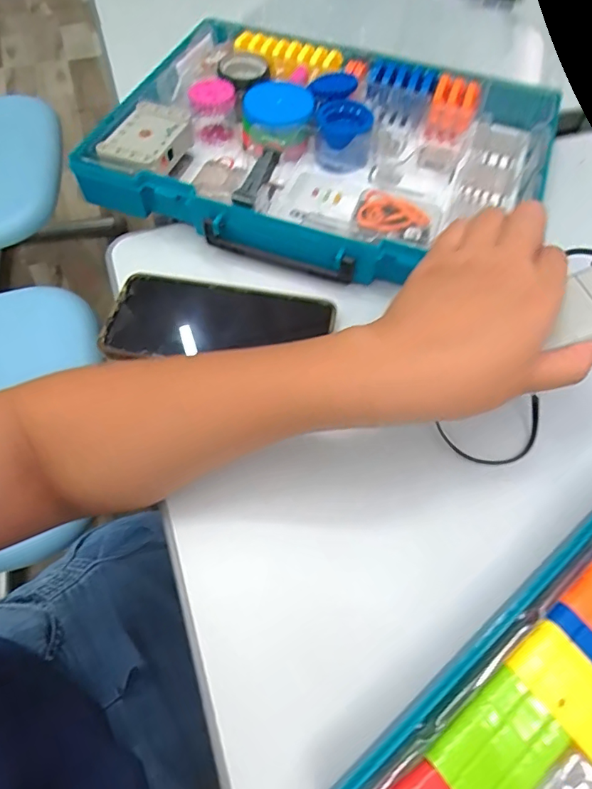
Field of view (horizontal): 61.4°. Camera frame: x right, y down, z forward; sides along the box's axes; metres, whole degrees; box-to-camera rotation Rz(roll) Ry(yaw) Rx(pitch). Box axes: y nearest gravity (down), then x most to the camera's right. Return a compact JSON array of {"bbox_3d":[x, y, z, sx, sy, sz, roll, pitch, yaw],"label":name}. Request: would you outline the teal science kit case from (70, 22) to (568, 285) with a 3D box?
[{"bbox_3d":[0.029,-0.213,0.433,0.346,0.055,0.249,17,61,8],"label":"teal science kit case"}]

